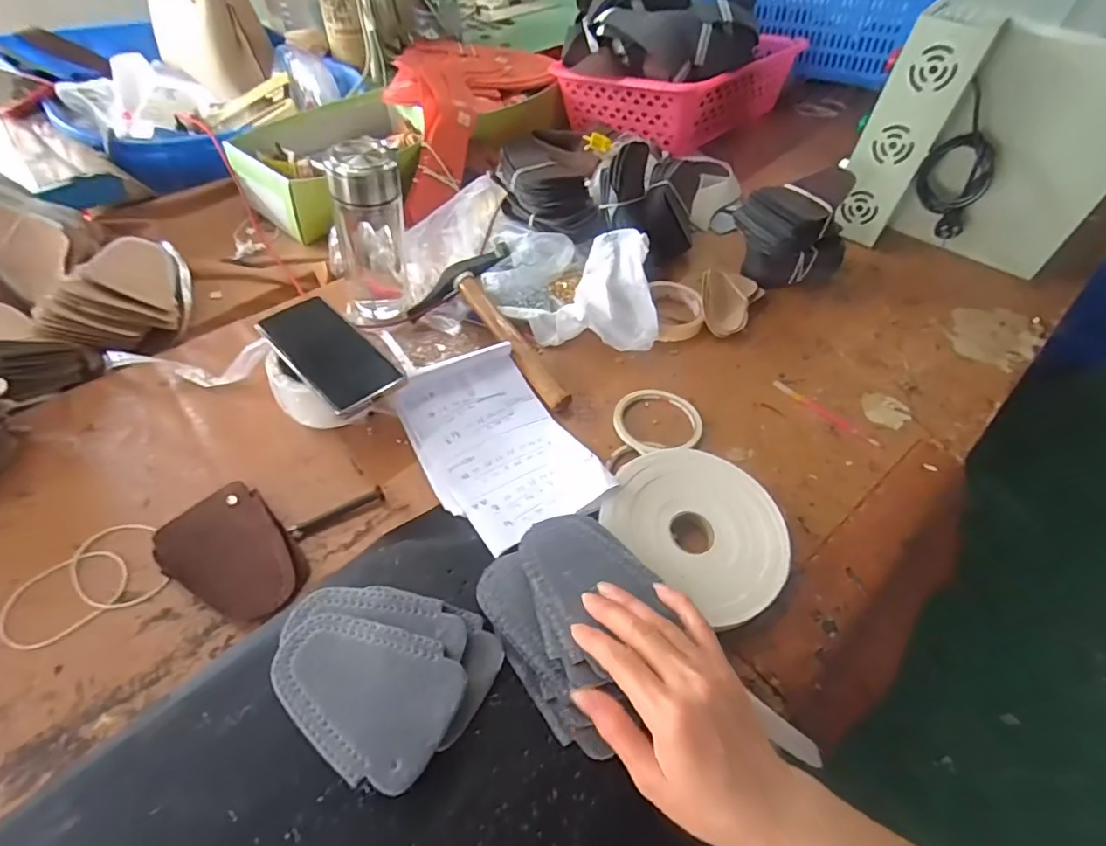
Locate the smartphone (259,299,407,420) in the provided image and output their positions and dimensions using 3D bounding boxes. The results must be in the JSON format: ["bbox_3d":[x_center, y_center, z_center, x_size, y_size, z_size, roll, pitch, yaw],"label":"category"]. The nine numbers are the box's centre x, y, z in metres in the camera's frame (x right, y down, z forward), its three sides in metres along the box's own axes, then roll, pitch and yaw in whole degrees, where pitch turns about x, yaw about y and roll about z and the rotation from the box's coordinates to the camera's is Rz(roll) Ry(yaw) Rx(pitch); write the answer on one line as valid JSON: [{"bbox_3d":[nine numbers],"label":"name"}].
[{"bbox_3d":[-0.222,-0.071,0.535,0.070,0.011,0.163,-36,62,-29],"label":"smartphone"}]

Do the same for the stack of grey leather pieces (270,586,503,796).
[{"bbox_3d":[-0.122,0.169,0.384,0.145,0.023,0.116,26,54,16],"label":"stack of grey leather pieces"}]

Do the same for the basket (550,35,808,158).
[{"bbox_3d":[0.238,-0.646,1.016,0.286,0.116,0.392,38,57,24],"label":"basket"}]

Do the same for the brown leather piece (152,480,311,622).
[{"bbox_3d":[-0.268,0.106,0.451,0.085,0.024,0.131,-36,62,-29],"label":"brown leather piece"}]

